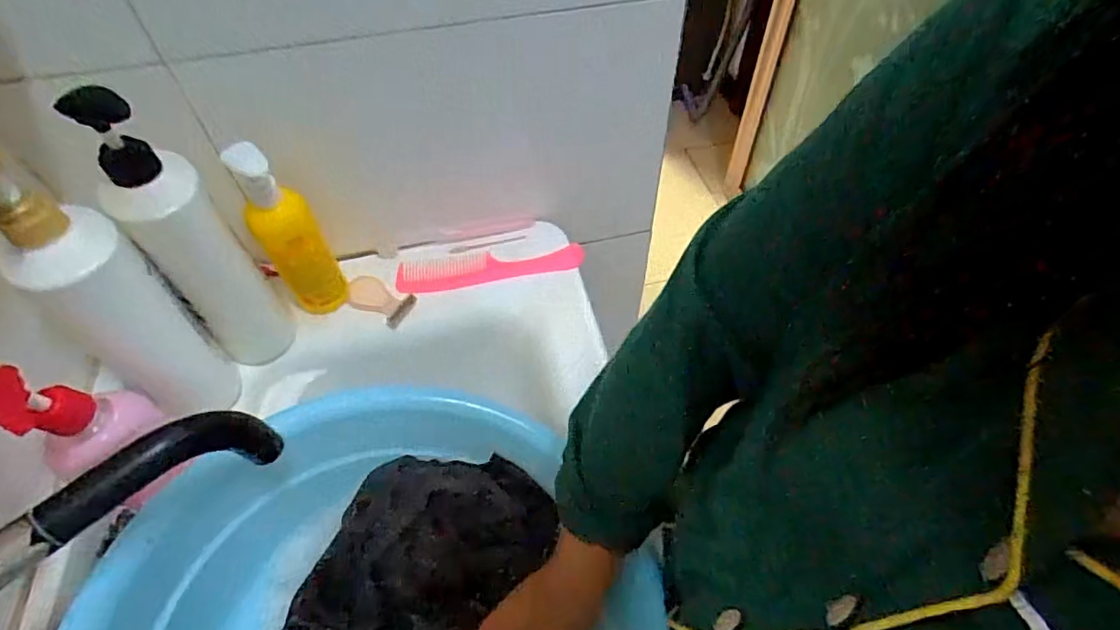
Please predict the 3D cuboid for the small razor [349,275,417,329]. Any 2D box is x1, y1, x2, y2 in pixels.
[{"bbox_3d":[-0.199,-0.017,0.621,0.080,0.009,0.039,25,56,19],"label":"small razor"}]

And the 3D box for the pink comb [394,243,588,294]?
[{"bbox_3d":[-0.079,-0.057,0.642,0.207,0.011,0.048,-8,52,-3],"label":"pink comb"}]

